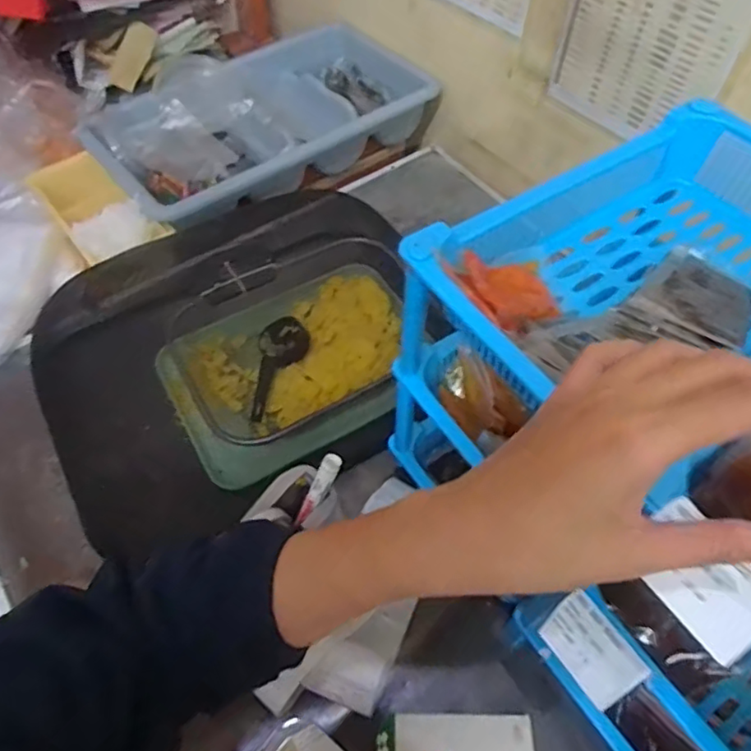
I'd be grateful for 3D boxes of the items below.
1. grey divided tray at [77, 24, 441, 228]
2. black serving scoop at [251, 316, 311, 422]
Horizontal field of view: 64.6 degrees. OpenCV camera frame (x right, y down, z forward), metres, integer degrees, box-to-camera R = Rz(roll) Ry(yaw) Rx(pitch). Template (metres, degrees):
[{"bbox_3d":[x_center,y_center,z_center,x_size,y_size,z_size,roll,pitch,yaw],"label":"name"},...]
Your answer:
[{"bbox_3d":[-0.178,-0.426,0.956,0.534,0.075,0.336,-34,63,-21],"label":"grey divided tray"},{"bbox_3d":[-0.119,-0.010,0.682,0.059,0.019,0.124,17,72,10],"label":"black serving scoop"}]

